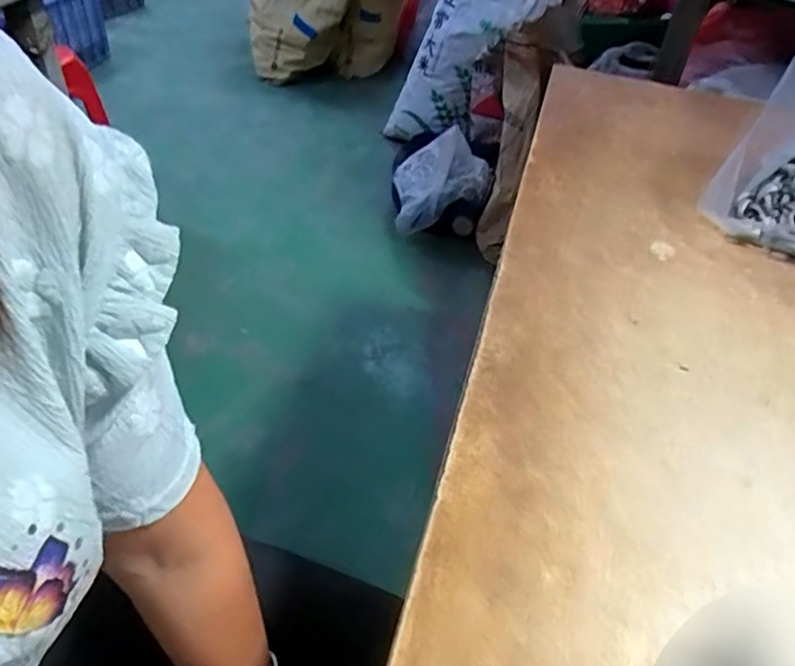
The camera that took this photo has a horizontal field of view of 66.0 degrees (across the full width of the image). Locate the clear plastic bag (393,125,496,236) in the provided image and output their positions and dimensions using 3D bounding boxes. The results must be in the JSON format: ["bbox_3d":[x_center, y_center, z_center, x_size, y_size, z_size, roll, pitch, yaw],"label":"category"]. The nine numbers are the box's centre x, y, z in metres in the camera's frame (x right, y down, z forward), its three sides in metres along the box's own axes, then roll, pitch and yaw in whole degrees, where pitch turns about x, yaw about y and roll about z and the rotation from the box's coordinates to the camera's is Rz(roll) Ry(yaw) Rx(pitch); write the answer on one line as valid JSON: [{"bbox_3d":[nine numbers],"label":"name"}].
[{"bbox_3d":[0.139,-0.435,1.776,0.286,0.245,0.181,-5,43,-11],"label":"clear plastic bag"}]

